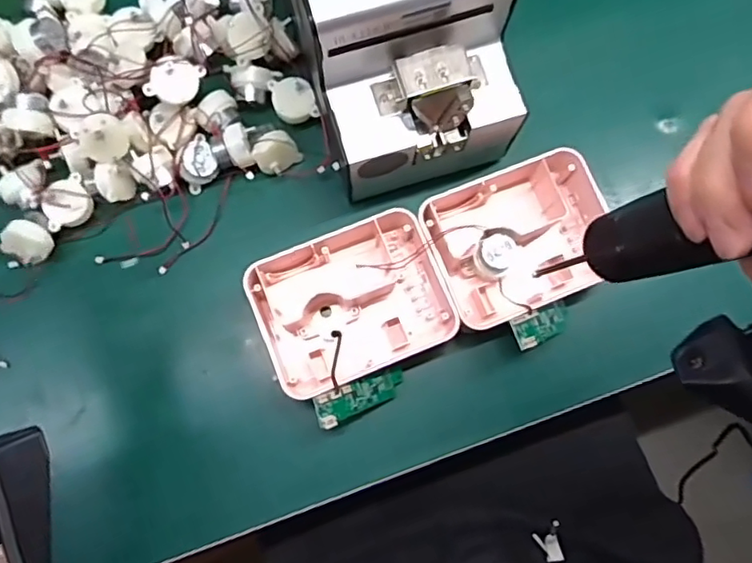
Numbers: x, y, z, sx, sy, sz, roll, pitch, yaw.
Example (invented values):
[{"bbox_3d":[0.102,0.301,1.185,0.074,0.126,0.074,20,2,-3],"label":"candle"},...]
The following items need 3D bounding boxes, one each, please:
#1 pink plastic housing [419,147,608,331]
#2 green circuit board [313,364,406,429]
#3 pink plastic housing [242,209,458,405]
[{"bbox_3d":[0.107,-0.033,0.427,0.132,0.040,0.104,-25,79,-6],"label":"pink plastic housing"},{"bbox_3d":[-0.009,0.079,0.404,0.070,0.007,0.024,-13,97,-32],"label":"green circuit board"},{"bbox_3d":[-0.019,0.015,0.415,0.129,0.036,0.100,-24,79,-6],"label":"pink plastic housing"}]

